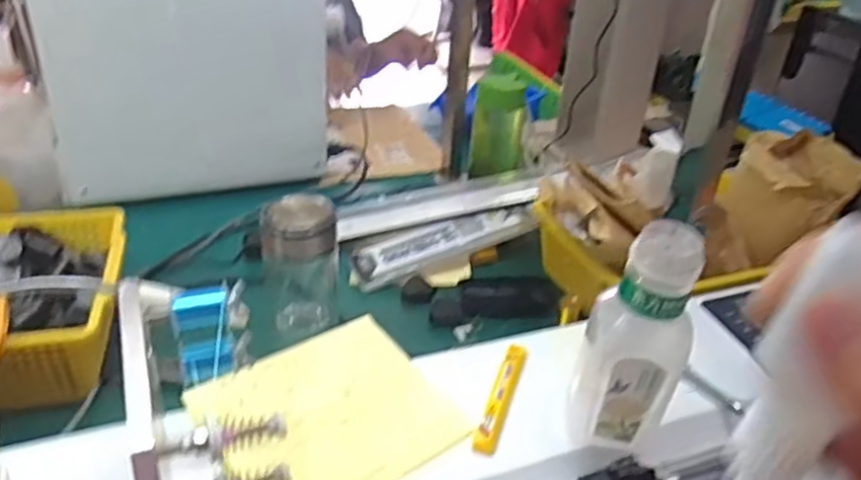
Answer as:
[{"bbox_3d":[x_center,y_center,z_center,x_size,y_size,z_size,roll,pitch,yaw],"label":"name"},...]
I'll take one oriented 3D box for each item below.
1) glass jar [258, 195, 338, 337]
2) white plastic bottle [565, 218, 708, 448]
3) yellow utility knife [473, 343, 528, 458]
[{"bbox_3d":[-0.125,0.024,0.681,0.067,0.153,0.067,3,32,-2],"label":"glass jar"},{"bbox_3d":[0.129,0.063,0.442,0.061,0.155,0.051,10,33,10],"label":"white plastic bottle"},{"bbox_3d":[0.051,0.112,0.500,0.017,0.015,0.099,13,33,15],"label":"yellow utility knife"}]

